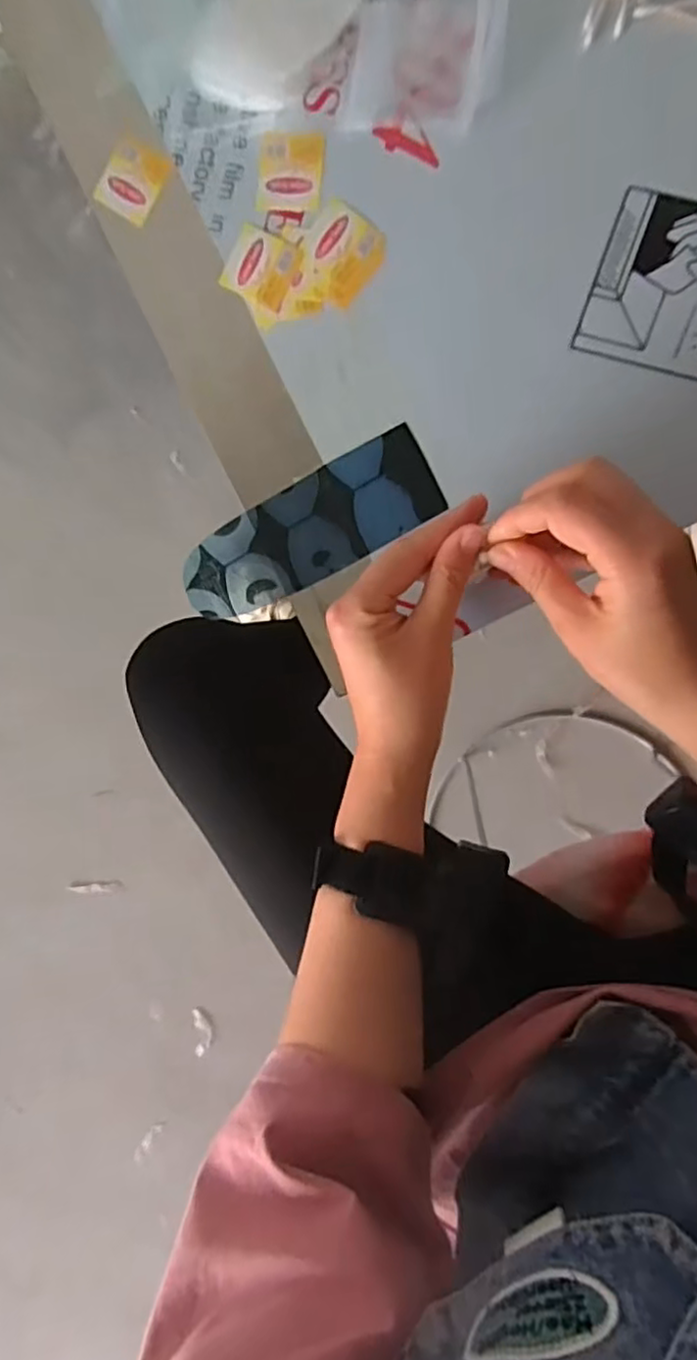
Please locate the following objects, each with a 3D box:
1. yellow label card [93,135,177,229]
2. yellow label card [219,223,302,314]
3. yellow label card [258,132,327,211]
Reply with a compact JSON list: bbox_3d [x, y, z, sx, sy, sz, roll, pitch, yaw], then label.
[{"bbox_3d":[-0.137,-0.315,0.413,0.040,0.004,0.043,32,98,5],"label":"yellow label card"},{"bbox_3d":[-0.054,-0.257,0.408,0.042,0.004,0.040,27,97,6],"label":"yellow label card"},{"bbox_3d":[-0.034,-0.309,0.402,0.038,0.004,0.043,6,95,8],"label":"yellow label card"}]

